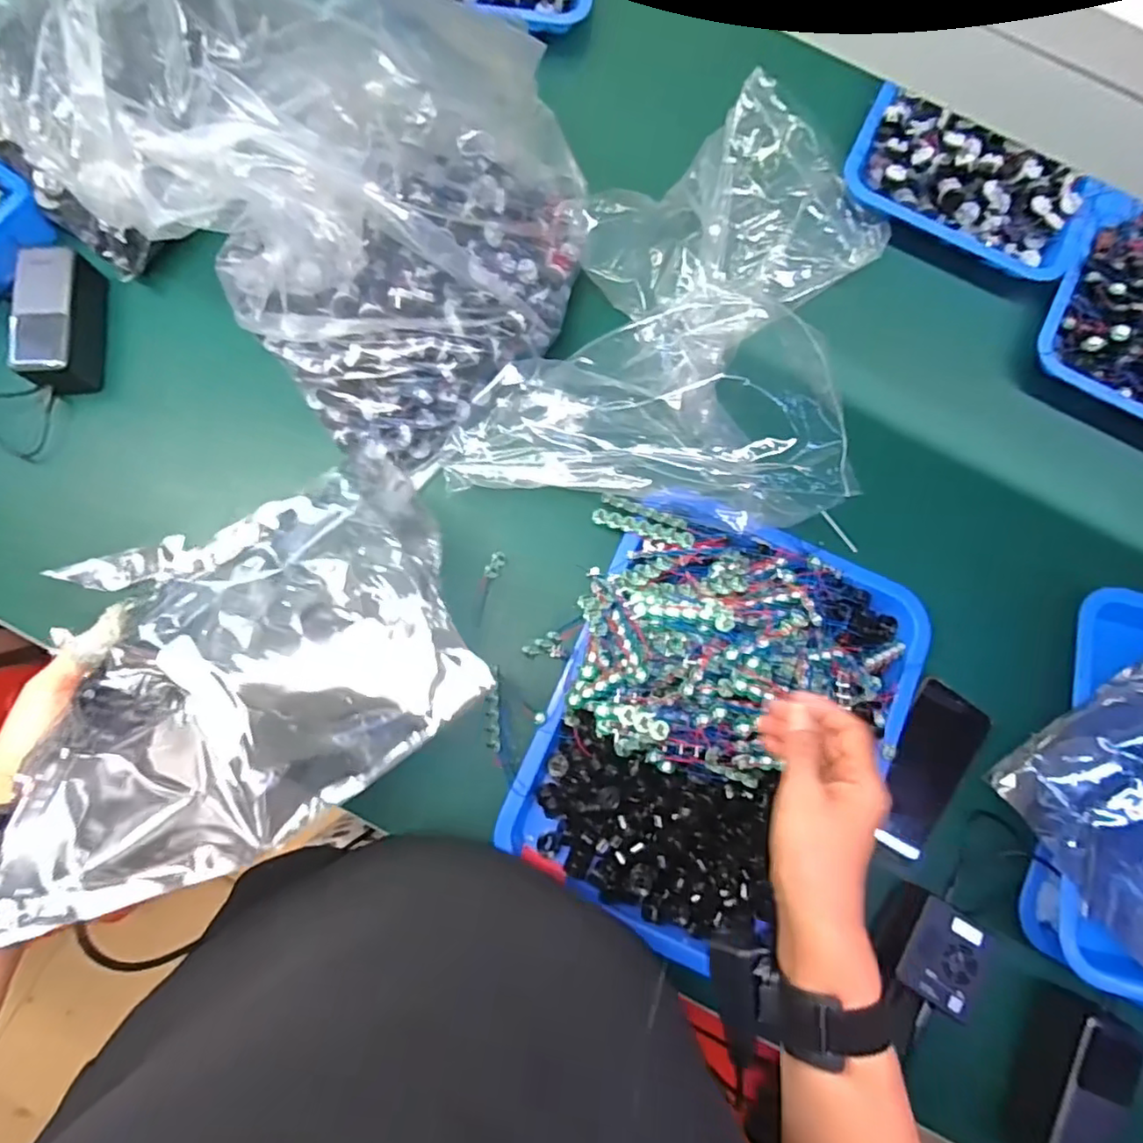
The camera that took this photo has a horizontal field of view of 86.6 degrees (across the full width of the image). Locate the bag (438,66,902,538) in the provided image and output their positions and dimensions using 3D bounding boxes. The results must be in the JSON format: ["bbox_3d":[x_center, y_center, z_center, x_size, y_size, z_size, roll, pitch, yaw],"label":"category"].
[{"bbox_3d":[0.115,-0.277,0.587,0.356,0.123,0.493,16,80,0],"label":"bag"}]

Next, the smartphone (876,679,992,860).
[{"bbox_3d":[0.340,0.190,0.586,0.010,0.060,0.159,25,92,-40],"label":"smartphone"}]

